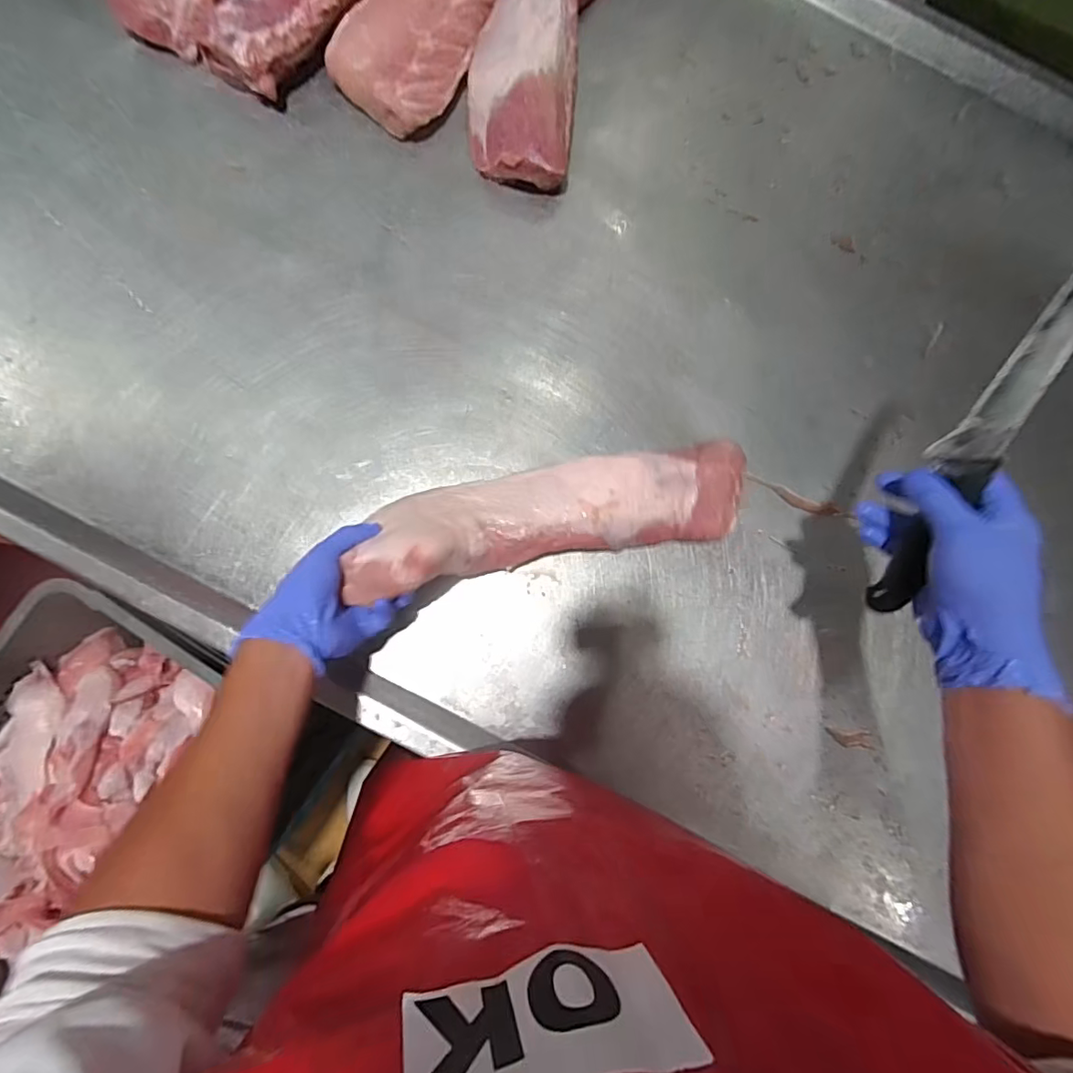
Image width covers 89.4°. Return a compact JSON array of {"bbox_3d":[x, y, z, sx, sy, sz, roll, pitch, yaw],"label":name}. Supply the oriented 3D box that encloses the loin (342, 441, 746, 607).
[{"bbox_3d":[0.018,-0.025,0.566,0.444,0.092,0.111,-12,84,-15],"label":"loin"}]

